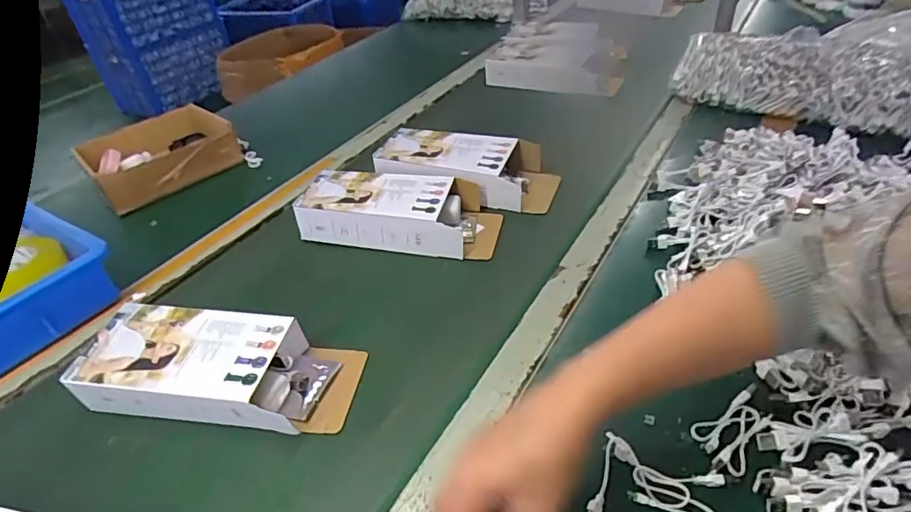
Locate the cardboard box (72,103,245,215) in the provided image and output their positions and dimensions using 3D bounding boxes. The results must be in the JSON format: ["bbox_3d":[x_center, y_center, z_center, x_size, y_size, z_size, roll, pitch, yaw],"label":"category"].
[{"bbox_3d":[-0.486,-0.173,0.858,0.204,0.061,0.198,-31,48,-25],"label":"cardboard box"}]

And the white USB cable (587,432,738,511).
[{"bbox_3d":[0.153,0.176,0.383,0.095,0.014,0.067,14,46,20],"label":"white USB cable"}]

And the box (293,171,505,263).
[{"bbox_3d":[-0.074,-0.064,0.672,0.252,0.054,0.110,3,39,16],"label":"box"}]

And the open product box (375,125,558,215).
[{"bbox_3d":[0.017,-0.130,0.744,0.252,0.062,0.109,7,39,18],"label":"open product box"}]

